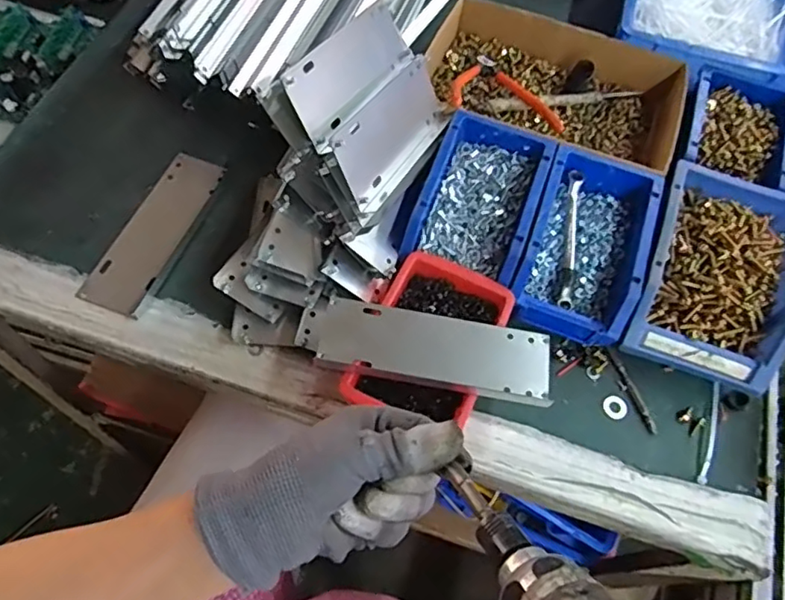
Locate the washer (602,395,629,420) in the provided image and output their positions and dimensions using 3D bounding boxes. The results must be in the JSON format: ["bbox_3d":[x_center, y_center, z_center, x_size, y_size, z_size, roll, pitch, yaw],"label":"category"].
[{"bbox_3d":[0.195,0.093,0.511,0.021,0.004,0.021,1,64,-2],"label":"washer"}]

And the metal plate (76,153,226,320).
[{"bbox_3d":[-0.222,-0.068,0.555,0.065,0.007,0.178,20,65,7],"label":"metal plate"}]

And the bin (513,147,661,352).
[{"bbox_3d":[0.175,-0.057,0.534,0.101,0.057,0.173,19,65,6],"label":"bin"}]

